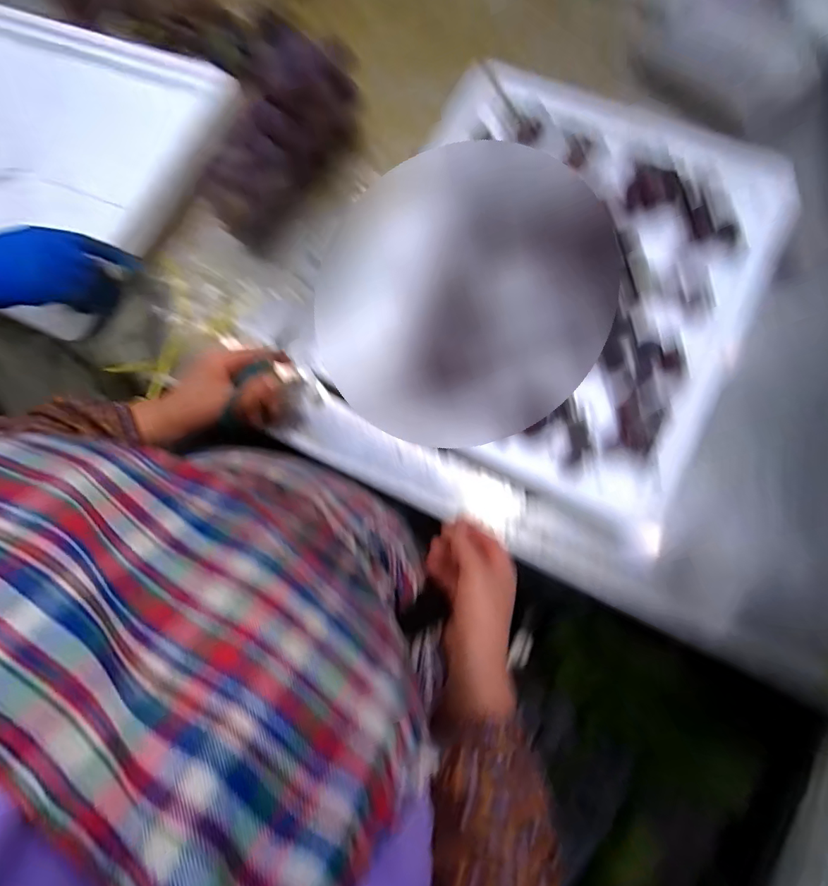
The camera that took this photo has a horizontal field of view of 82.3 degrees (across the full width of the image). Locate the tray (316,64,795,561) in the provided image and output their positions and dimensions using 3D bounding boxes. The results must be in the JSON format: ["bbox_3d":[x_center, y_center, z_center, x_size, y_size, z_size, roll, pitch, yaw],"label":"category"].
[{"bbox_3d":[0.150,-0.178,0.524,0.401,0.050,0.452,27,78,5],"label":"tray"}]

